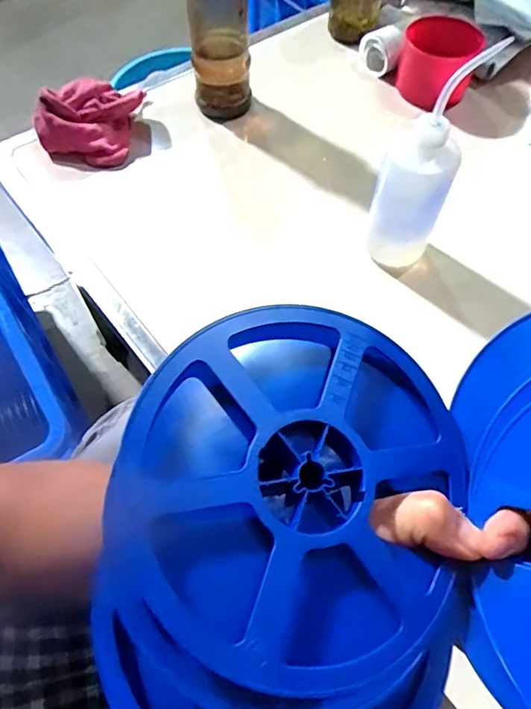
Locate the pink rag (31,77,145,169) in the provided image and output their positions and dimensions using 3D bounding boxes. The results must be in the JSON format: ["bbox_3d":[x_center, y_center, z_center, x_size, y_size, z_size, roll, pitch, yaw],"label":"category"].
[{"bbox_3d":[-0.232,-0.312,0.669,0.114,0.063,0.120,10,60,7],"label":"pink rag"}]

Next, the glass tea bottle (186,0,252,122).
[{"bbox_3d":[-0.058,-0.404,0.618,0.072,0.241,0.059,-5,60,-2],"label":"glass tea bottle"}]

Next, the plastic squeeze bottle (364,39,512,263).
[{"bbox_3d":[0.152,-0.181,0.495,0.066,0.205,0.073,23,63,14],"label":"plastic squeeze bottle"}]

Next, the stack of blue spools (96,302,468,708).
[{"bbox_3d":[0.013,0.083,0.239,0.158,0.077,0.210,6,60,4],"label":"stack of blue spools"}]

